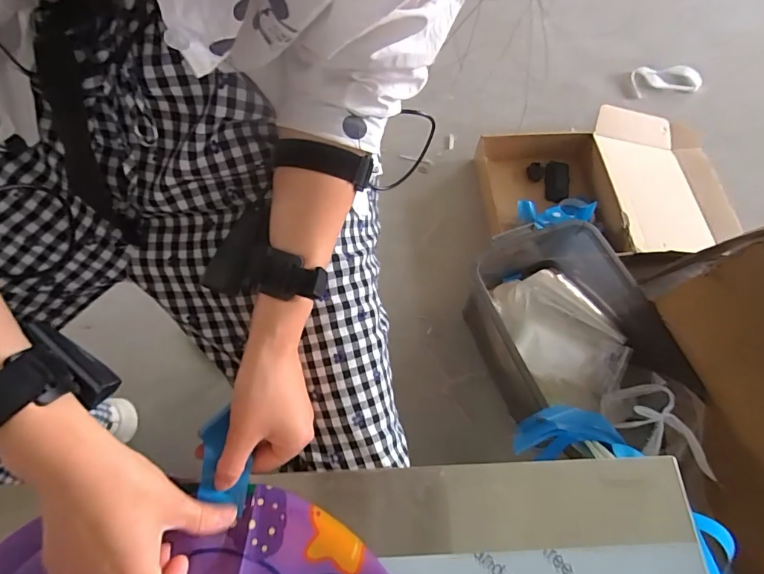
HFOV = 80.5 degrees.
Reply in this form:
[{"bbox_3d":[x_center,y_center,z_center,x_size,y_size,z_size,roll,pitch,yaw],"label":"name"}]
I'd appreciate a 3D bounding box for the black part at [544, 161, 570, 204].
[{"bbox_3d":[0.410,-0.242,1.053,0.056,0.025,0.107,5,69,-1],"label":"black part"}]

